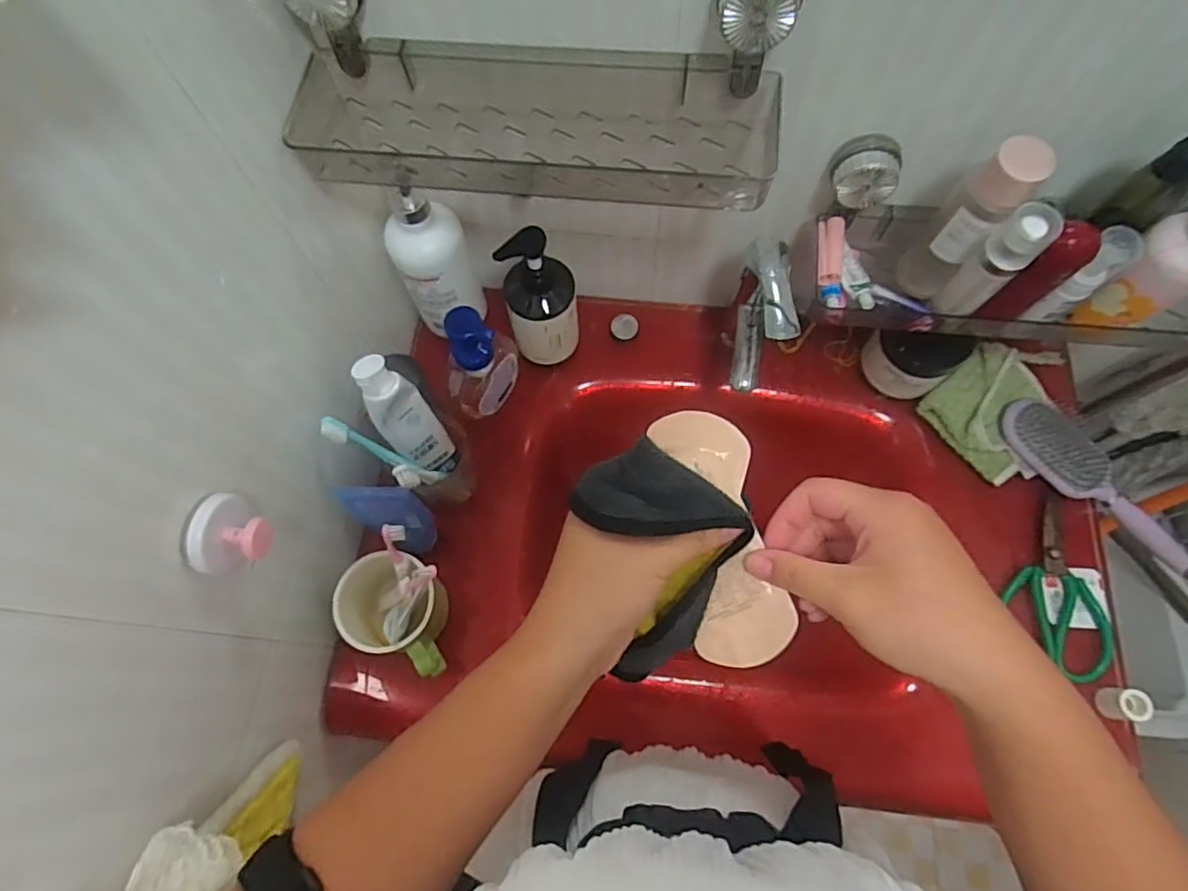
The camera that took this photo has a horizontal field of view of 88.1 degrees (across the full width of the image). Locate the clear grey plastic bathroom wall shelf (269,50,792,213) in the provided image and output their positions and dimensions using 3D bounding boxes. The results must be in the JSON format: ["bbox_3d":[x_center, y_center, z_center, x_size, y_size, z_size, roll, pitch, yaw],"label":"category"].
[{"bbox_3d":[-0.044,-0.260,0.482,0.365,0.040,0.138,5,69,4],"label":"clear grey plastic bathroom wall shelf"}]

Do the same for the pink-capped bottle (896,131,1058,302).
[{"bbox_3d":[0.305,-0.179,0.514,0.053,0.165,0.043,29,73,13],"label":"pink-capped bottle"}]

